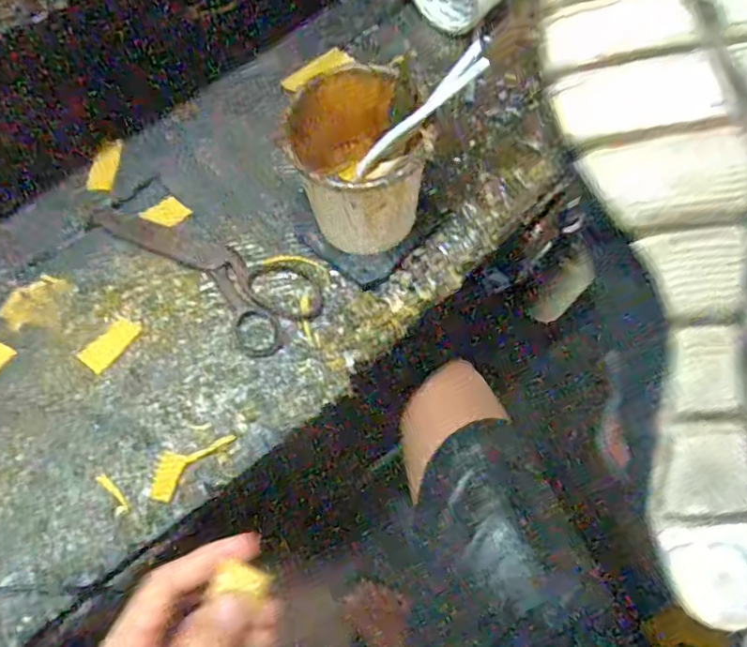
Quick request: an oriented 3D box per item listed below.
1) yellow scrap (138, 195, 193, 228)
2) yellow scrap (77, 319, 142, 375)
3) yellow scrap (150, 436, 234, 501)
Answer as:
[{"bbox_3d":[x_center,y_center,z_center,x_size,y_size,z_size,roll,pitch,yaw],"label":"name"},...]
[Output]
[{"bbox_3d":[-0.163,-0.088,0.466,0.033,0.004,0.025,-33,73,-12],"label":"yellow scrap"},{"bbox_3d":[-0.192,0.014,0.433,0.022,0.004,0.044,38,73,13],"label":"yellow scrap"},{"bbox_3d":[-0.127,0.091,0.400,0.026,0.004,0.062,41,74,14],"label":"yellow scrap"}]

